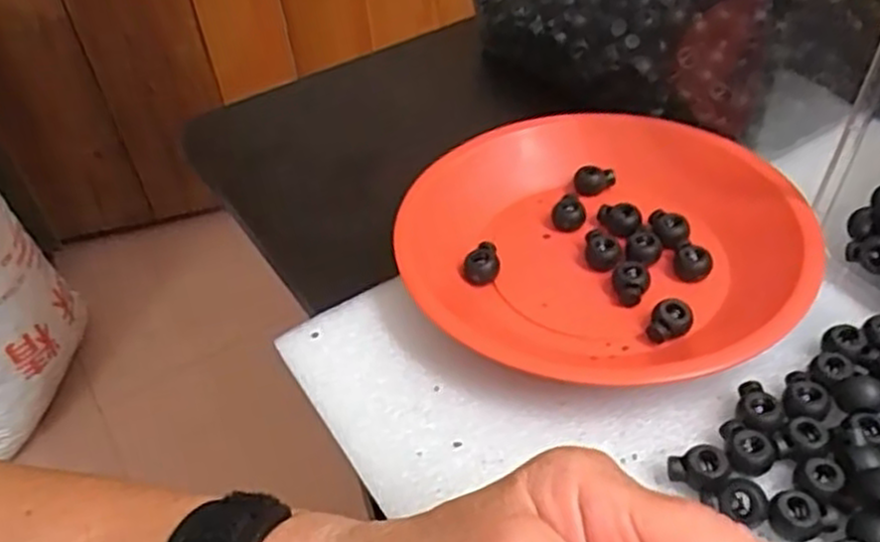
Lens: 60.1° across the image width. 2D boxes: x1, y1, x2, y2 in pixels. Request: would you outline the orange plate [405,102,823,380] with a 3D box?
[{"bbox_3d":[0.088,-0.028,0.387,0.187,0.031,0.192,-3,43,3],"label":"orange plate"}]

